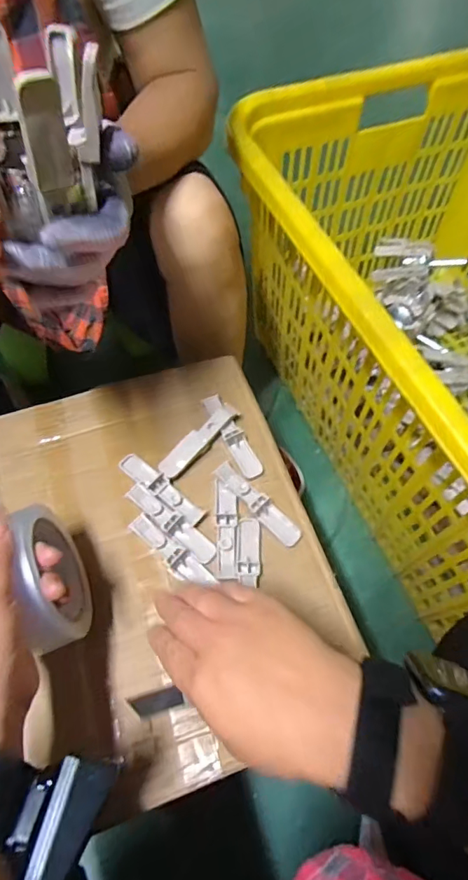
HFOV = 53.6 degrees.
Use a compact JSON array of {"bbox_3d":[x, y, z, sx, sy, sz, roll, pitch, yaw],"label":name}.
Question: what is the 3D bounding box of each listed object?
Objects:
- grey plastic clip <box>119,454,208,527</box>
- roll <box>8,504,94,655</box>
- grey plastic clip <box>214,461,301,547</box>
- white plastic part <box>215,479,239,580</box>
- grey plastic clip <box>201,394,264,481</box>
[{"bbox_3d":[-0.069,0.047,0.442,0.098,0.015,0.020,36,67,16],"label":"grey plastic clip"},{"bbox_3d":[-0.133,0.101,0.350,0.021,0.106,0.108,-16,64,-9],"label":"roll"},{"bbox_3d":[0.022,0.060,0.434,0.020,0.014,0.098,-41,70,-20],"label":"grey plastic clip"},{"bbox_3d":[-0.007,0.081,0.422,0.021,0.009,0.090,0,62,-1],"label":"white plastic part"},{"bbox_3d":[-0.001,-0.004,0.474,0.023,0.014,0.099,-25,65,-13],"label":"grey plastic clip"}]

